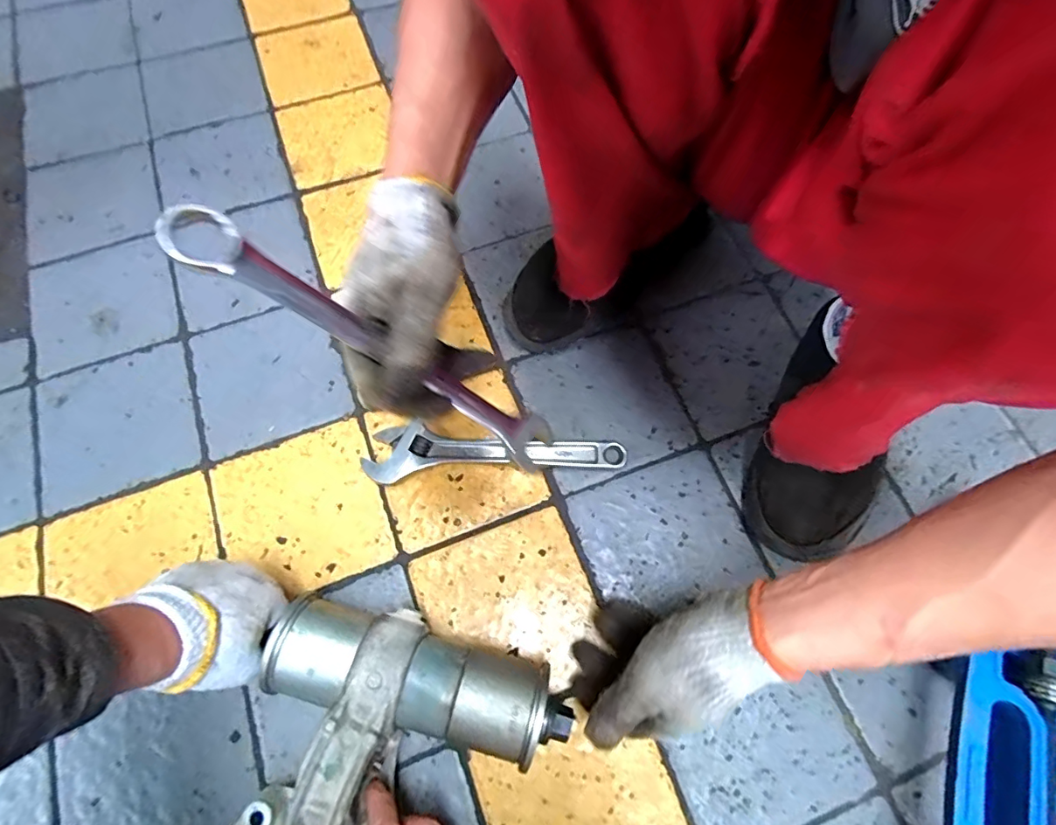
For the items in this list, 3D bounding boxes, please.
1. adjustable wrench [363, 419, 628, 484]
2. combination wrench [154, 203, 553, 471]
[{"bbox_3d":[-0.033,0.035,0.499,0.248,0.018,0.053,-4,69,-3],"label":"adjustable wrench"},{"bbox_3d":[-0.078,-0.030,0.309,0.261,0.020,0.036,33,64,-36],"label":"combination wrench"}]

